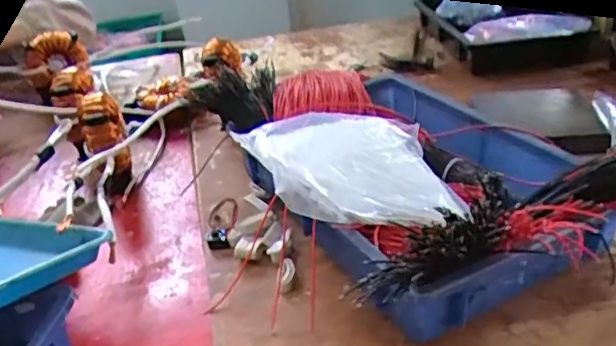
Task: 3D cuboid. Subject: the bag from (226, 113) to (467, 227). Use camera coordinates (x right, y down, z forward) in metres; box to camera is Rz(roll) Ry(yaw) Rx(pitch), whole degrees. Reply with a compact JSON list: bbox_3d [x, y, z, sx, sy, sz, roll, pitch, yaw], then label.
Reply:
[{"bbox_3d":[0.038,-0.018,0.685,0.230,0.060,0.227,-8,31,-1],"label":"bag"}]

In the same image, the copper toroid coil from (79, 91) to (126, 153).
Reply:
[{"bbox_3d":[-0.290,-0.072,0.840,0.055,0.056,0.072,-16,32,-13],"label":"copper toroid coil"}]

